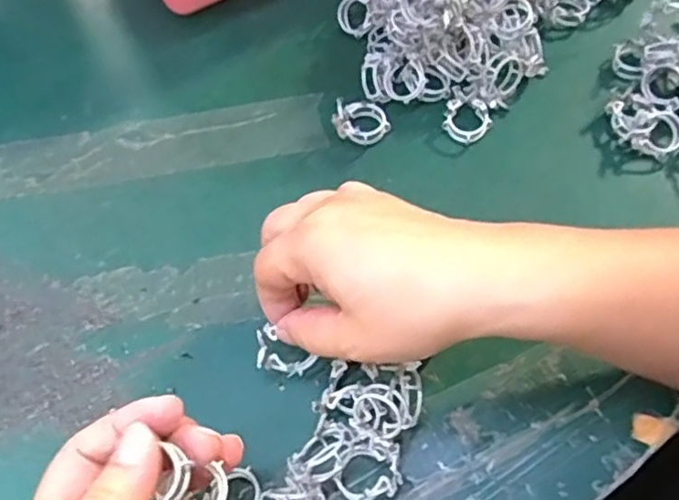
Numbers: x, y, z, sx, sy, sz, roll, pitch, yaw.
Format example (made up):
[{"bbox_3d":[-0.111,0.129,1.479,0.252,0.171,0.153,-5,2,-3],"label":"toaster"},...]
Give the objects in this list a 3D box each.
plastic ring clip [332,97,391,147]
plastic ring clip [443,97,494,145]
[{"bbox_3d":[0.013,-0.078,0.399,0.033,0.013,0.027,21,64,14],"label":"plastic ring clip"},{"bbox_3d":[0.076,-0.077,0.394,0.028,0.008,0.029,-1,61,2],"label":"plastic ring clip"}]

